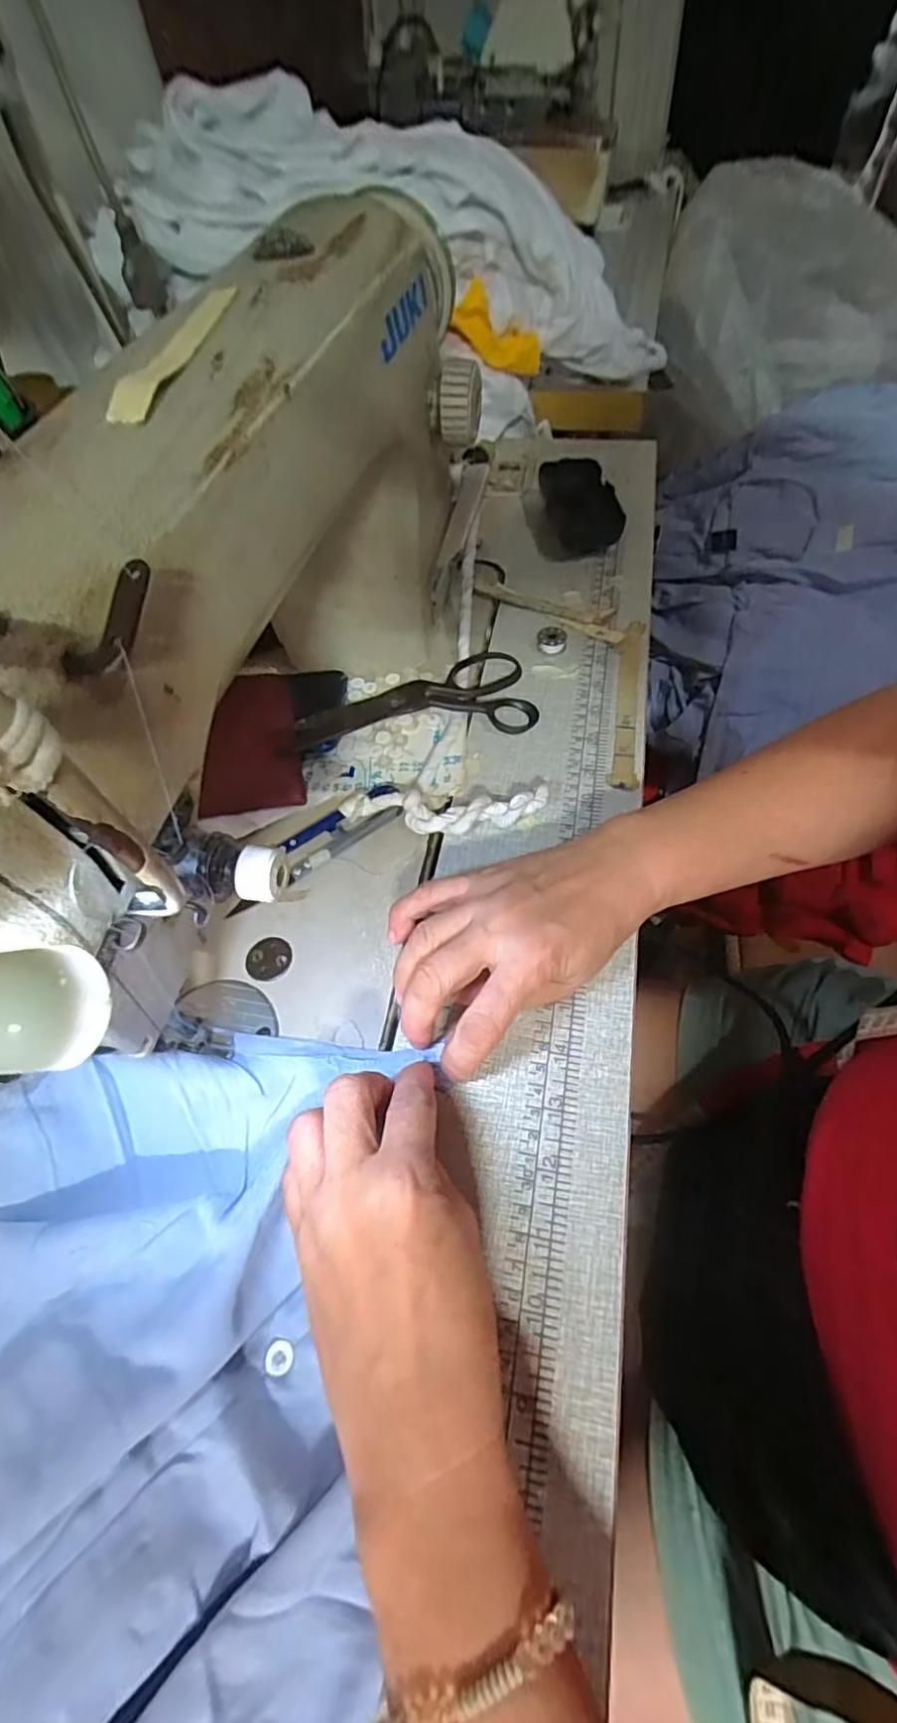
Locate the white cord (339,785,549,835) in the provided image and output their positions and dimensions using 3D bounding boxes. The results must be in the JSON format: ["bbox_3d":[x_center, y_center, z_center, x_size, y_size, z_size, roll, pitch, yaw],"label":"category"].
[{"bbox_3d":[-0.003,-0.030,0.365,0.119,0.022,0.029,-2,57,4],"label":"white cord"}]

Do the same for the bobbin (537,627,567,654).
[{"bbox_3d":[0.074,-0.159,0.449,0.021,0.007,0.026,2,58,6],"label":"bobbin"}]

